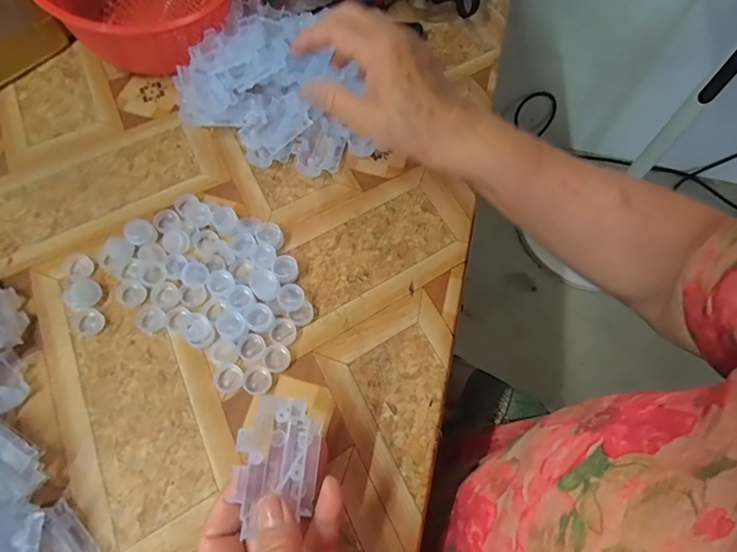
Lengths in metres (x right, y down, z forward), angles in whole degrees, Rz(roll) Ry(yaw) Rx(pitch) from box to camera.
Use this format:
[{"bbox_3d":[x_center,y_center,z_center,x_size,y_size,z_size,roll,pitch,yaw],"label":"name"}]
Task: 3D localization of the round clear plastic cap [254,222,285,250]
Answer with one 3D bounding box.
[{"bbox_3d":[-0.083,-0.034,0.369,0.022,0.012,0.020,1,63,-2],"label":"round clear plastic cap"}]

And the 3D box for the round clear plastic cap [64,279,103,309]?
[{"bbox_3d":[-0.218,0.014,0.335,0.020,0.013,0.024,32,66,13],"label":"round clear plastic cap"}]

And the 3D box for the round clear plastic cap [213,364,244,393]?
[{"bbox_3d":[-0.102,0.074,0.318,0.021,0.004,0.020,1,63,-2],"label":"round clear plastic cap"}]

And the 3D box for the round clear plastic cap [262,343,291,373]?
[{"bbox_3d":[-0.068,0.061,0.325,0.020,0.005,0.020,1,63,-2],"label":"round clear plastic cap"}]

